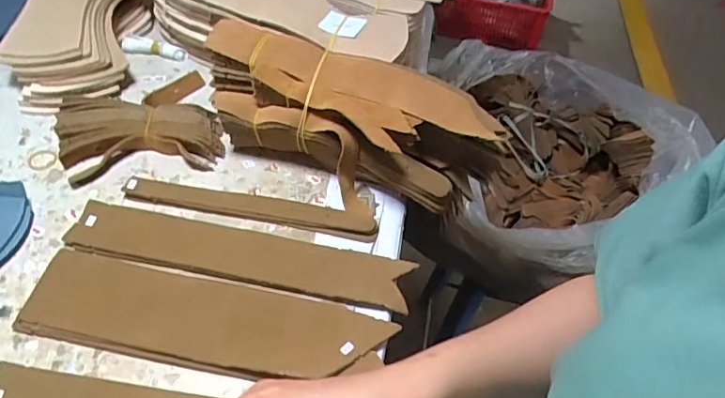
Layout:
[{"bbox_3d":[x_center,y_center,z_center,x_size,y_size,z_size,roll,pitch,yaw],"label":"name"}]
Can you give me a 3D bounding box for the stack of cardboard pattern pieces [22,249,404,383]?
[{"bbox_3d":[-0.100,0.076,0.340,0.229,0.009,0.062,11,50,3],"label":"stack of cardboard pattern pieces"}]

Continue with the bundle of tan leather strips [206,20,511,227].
[{"bbox_3d":[-0.014,-0.062,0.416,0.228,0.081,0.096,26,53,15],"label":"bundle of tan leather strips"}]

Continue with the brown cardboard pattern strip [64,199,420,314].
[{"bbox_3d":[-0.088,0.037,0.373,0.239,0.005,0.045,12,50,3],"label":"brown cardboard pattern strip"}]

